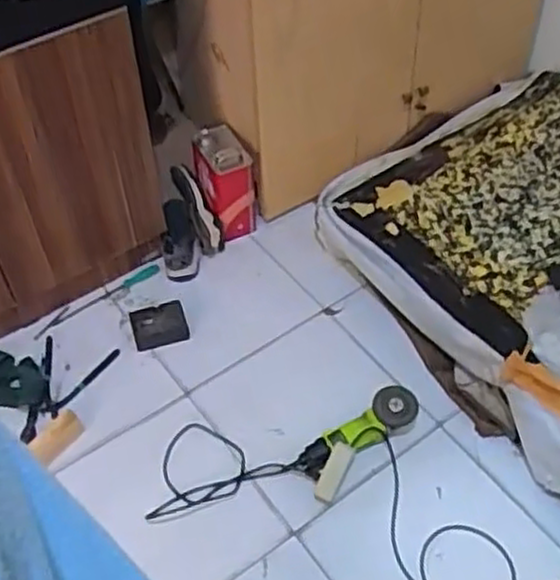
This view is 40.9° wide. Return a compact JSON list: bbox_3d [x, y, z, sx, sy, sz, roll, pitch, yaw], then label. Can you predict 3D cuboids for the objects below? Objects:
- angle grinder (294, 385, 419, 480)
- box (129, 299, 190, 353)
[{"bbox_3d":[0.161,0.294,1.538,0.281,0.072,0.090,-28,55,-21],"label":"angle grinder"},{"bbox_3d":[-0.271,0.080,1.689,0.124,0.020,0.109,-14,51,-10],"label":"box"}]

